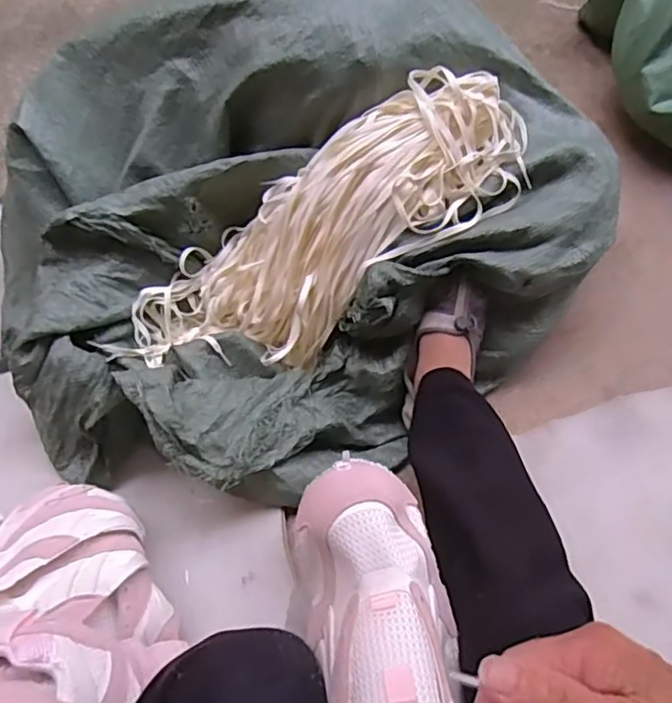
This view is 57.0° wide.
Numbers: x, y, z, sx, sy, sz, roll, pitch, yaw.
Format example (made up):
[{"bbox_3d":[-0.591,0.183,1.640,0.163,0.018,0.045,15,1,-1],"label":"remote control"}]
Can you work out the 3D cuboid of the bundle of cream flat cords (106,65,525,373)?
[{"bbox_3d":[-0.016,-0.133,0.759,0.541,0.122,0.185,-32,59,14],"label":"bundle of cream flat cords"}]

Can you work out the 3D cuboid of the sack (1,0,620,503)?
[{"bbox_3d":[-0.048,-0.157,0.771,0.756,0.336,0.570,-22,65,-11],"label":"sack"}]

